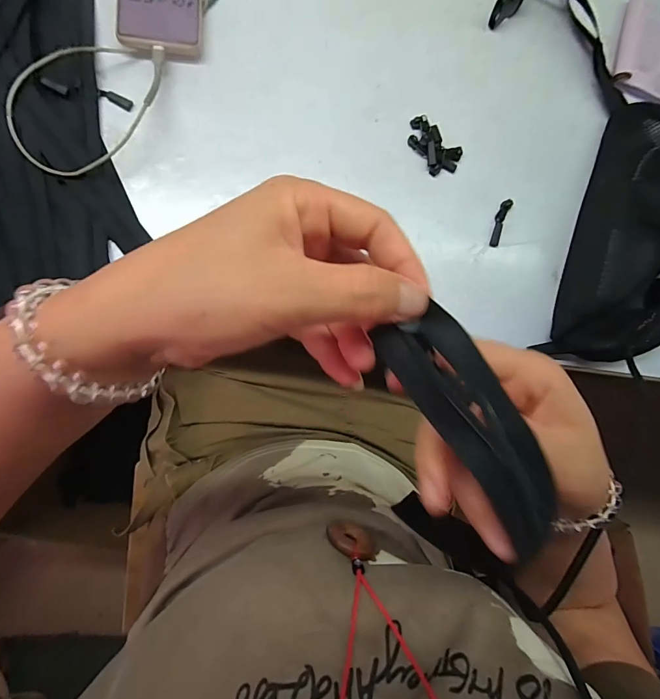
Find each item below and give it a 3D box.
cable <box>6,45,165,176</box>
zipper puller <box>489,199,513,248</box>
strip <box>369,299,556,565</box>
[{"bbox_3d":[-0.223,-0.235,0.356,0.098,0.036,0.160,36,85,-4],"label":"cable"},{"bbox_3d":[0.186,-0.139,0.417,0.013,0.006,0.054,21,86,-5],"label":"zipper puller"},{"bbox_3d":[0.061,0.031,0.158,0.033,0.009,0.105,-33,89,-6],"label":"strip"}]

